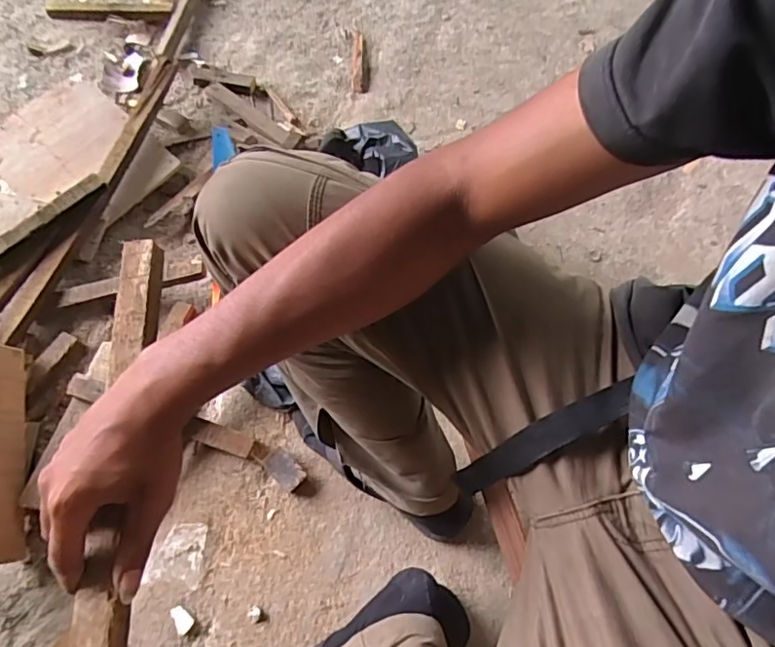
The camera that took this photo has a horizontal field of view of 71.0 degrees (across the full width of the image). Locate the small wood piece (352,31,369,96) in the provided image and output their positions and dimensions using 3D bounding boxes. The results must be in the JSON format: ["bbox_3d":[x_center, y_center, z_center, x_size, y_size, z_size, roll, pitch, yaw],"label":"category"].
[{"bbox_3d":[-0.057,-0.539,1.101,0.030,0.018,0.194,-2,64,-2],"label":"small wood piece"}]

